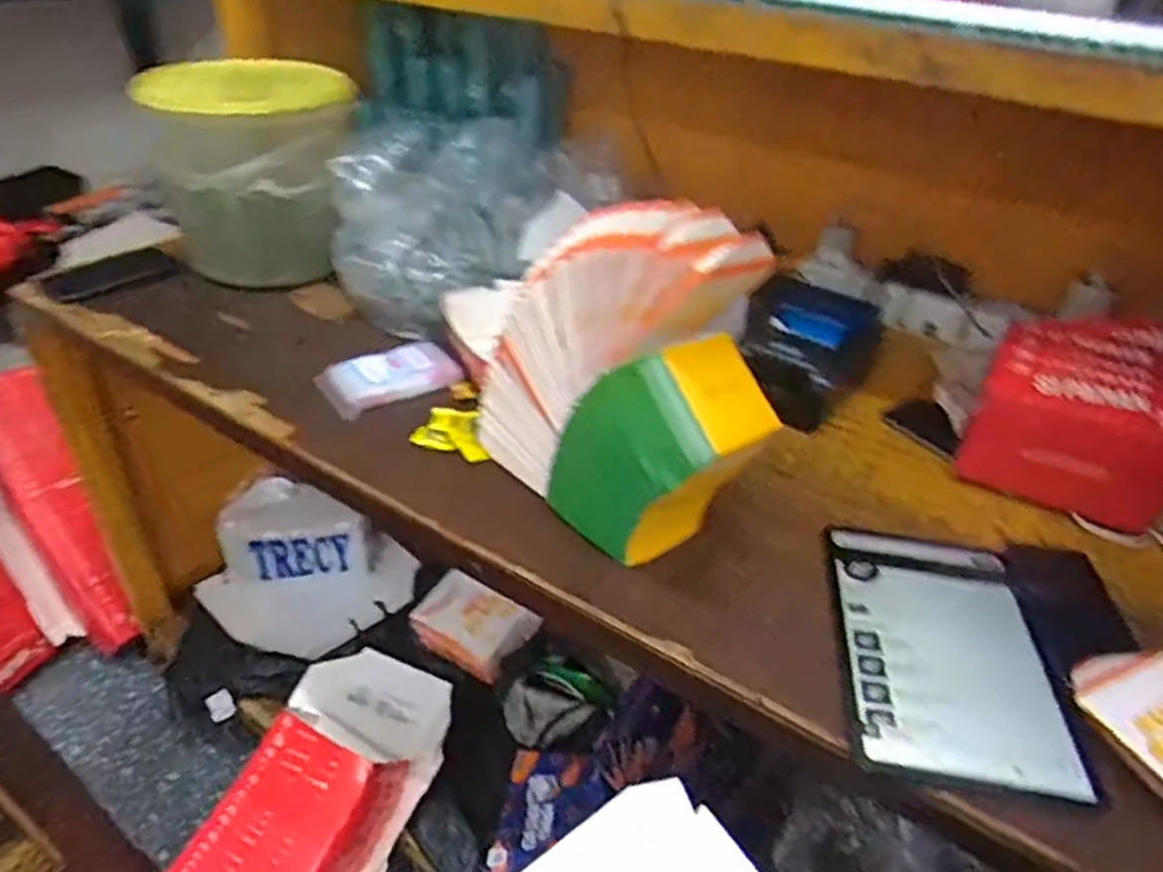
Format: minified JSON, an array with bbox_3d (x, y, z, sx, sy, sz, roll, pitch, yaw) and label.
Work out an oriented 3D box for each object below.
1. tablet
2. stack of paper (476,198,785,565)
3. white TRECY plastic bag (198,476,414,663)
[{"bbox_3d":[0.281,0.162,0.597,0.146,0.014,0.242,4,36,8],"label":"tablet"},{"bbox_3d":[0.042,-0.058,0.654,0.127,0.270,0.266,-23,44,-33],"label":"stack of paper"},{"bbox_3d":[-0.515,0.254,1.405,0.353,0.200,0.212,10,36,7],"label":"white TRECY plastic bag"}]

